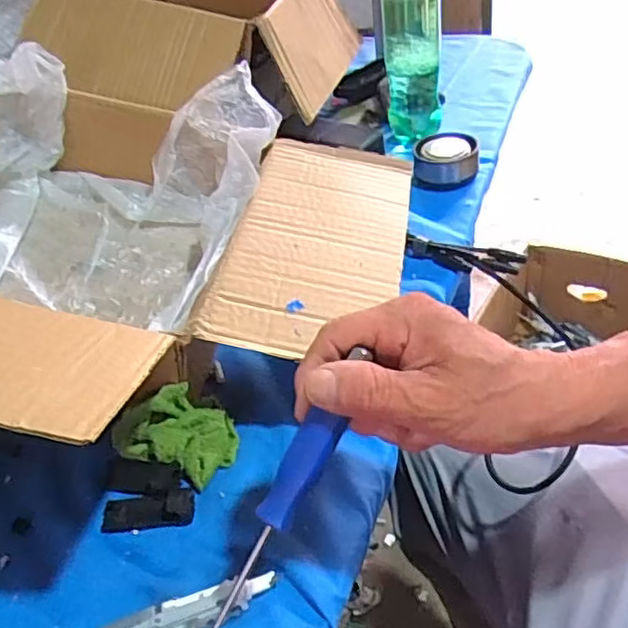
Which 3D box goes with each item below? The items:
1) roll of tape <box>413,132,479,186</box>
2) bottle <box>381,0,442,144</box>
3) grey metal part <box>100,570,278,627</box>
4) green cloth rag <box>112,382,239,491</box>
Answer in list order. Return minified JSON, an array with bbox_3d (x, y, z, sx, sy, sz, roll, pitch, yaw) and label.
[{"bbox_3d":[0.136,-0.160,0.662,0.062,0.033,0.062,-7,40,6],"label":"roll of tape"},{"bbox_3d":[0.109,-0.309,0.694,0.068,0.224,0.053,-2,41,11],"label":"bottle"},{"bbox_3d":[-0.084,0.167,0.343,0.129,0.014,0.021,-19,40,-9],"label":"grey metal part"},{"bbox_3d":[-0.093,0.076,0.431,0.075,0.040,0.054,10,43,21],"label":"green cloth rag"}]

